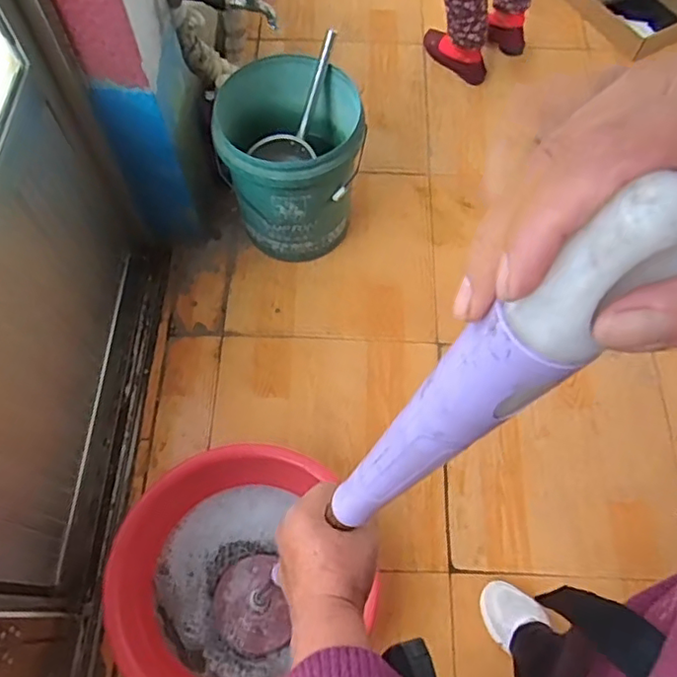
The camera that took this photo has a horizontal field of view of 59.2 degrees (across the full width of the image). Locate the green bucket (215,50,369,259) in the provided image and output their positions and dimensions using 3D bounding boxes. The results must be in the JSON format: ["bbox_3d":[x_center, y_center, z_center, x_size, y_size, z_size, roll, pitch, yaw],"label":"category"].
[{"bbox_3d":[-0.105,-0.391,1.356,0.290,0.357,0.308,1,65,-1],"label":"green bucket"}]

